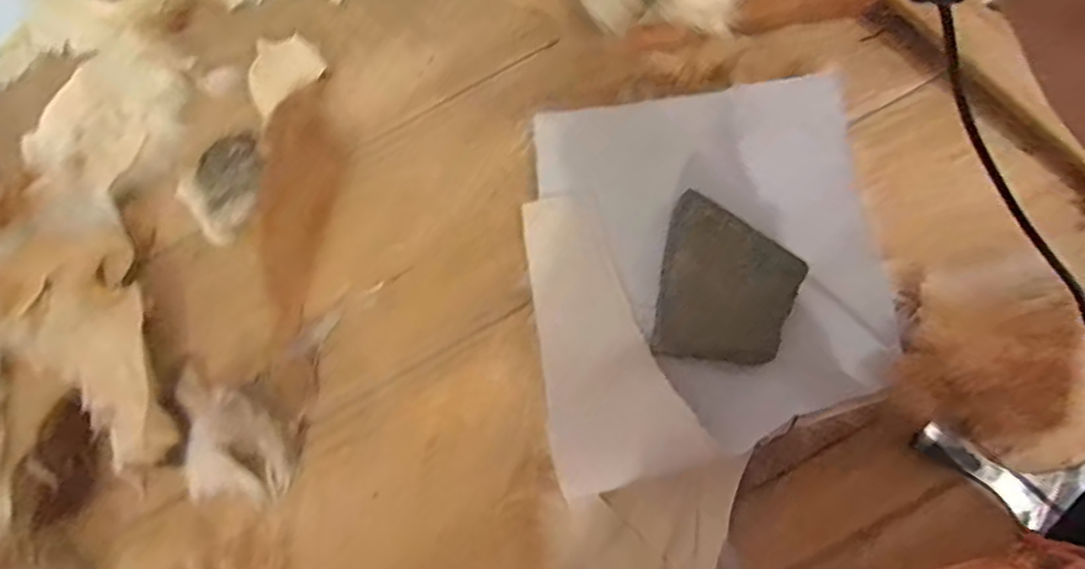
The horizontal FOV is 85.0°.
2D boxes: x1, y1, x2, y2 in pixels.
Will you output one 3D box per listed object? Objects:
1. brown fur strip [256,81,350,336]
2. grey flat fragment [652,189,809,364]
[{"bbox_3d":[-0.220,-0.079,0.544,0.073,0.019,0.225,-5,75,6],"label":"brown fur strip"},{"bbox_3d":[0.146,-0.002,0.469,0.101,0.031,0.124,8,76,10],"label":"grey flat fragment"}]

